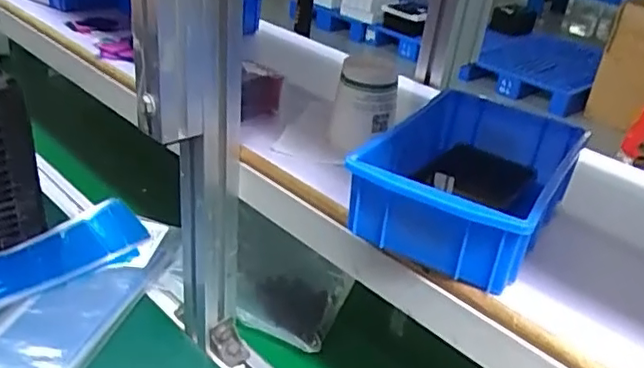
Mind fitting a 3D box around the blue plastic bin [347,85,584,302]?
[{"bbox_3d":[0.115,-0.002,0.481,0.129,0.070,0.200,21,32,24],"label":"blue plastic bin"}]

